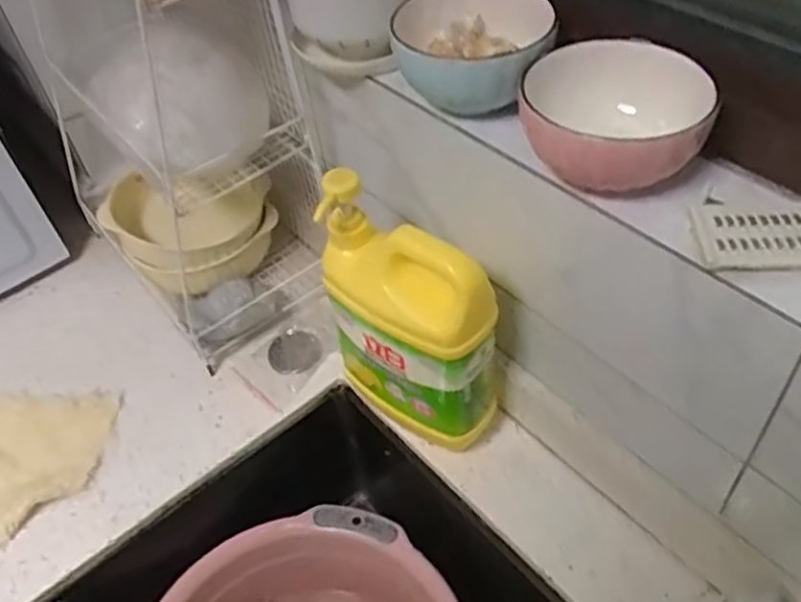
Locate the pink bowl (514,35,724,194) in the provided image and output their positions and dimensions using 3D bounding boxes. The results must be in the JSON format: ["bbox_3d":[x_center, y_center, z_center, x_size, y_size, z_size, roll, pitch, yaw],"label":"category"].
[{"bbox_3d":[0.128,-0.103,0.438,0.106,0.061,0.091,7,50,13],"label":"pink bowl"}]

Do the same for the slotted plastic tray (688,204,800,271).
[{"bbox_3d":[0.212,-0.037,0.412,0.082,0.009,0.050,0,49,7],"label":"slotted plastic tray"}]

